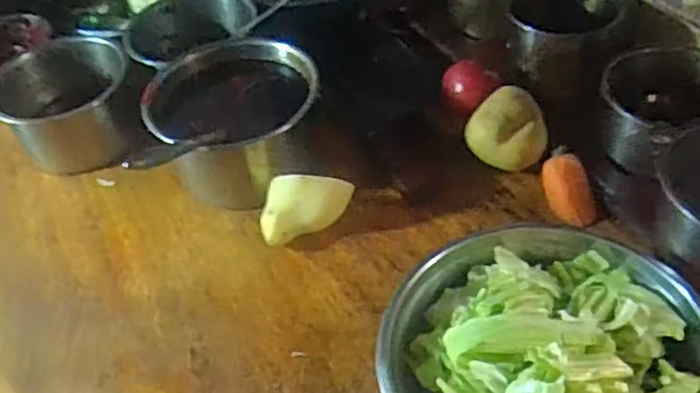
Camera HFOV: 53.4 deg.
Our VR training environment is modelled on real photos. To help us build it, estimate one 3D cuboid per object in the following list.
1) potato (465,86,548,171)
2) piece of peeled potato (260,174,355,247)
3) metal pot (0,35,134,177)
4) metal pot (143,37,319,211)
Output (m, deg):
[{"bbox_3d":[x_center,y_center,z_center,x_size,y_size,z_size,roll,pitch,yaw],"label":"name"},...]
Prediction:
[{"bbox_3d":[0.160,-0.061,0.711,0.077,0.069,0.077,7,48,14],"label":"potato"},{"bbox_3d":[-0.044,0.004,0.669,0.090,0.062,0.043,-16,47,-8],"label":"piece of peeled potato"},{"bbox_3d":[-0.316,-0.105,0.794,0.140,0.100,0.142,-4,46,4],"label":"metal pot"},{"bbox_3d":[-0.113,-0.074,0.725,0.160,0.109,0.150,-4,46,4],"label":"metal pot"}]

